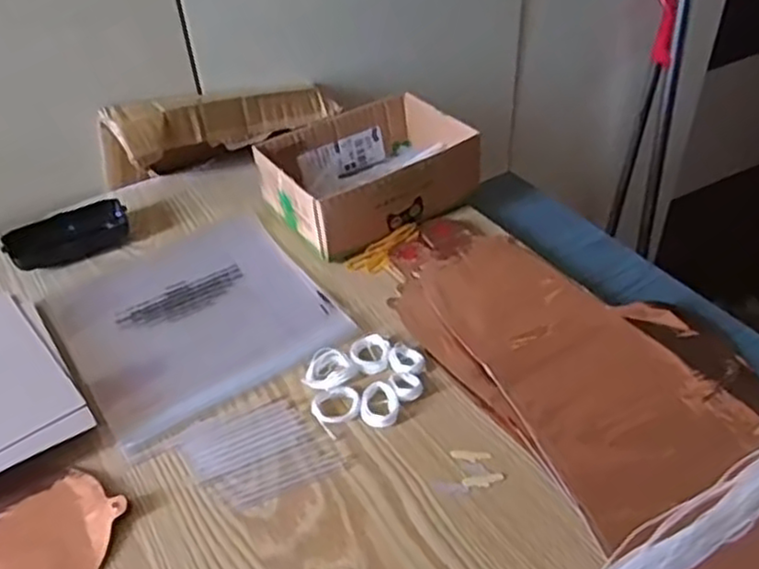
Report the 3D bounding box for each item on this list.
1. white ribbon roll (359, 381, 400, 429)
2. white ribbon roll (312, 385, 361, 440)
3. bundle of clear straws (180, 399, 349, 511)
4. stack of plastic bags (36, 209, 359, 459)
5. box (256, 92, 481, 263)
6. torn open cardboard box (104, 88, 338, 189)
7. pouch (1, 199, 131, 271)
[{"bbox_3d":[0.000,0.087,0.519,0.028,0.007,0.035,-3,42,0],"label":"white ribbon roll"},{"bbox_3d":[-0.030,0.089,0.518,0.035,0.006,0.038,-2,42,1],"label":"white ribbon roll"},{"bbox_3d":[-0.082,0.115,0.497,0.091,0.004,0.075,-21,45,-19],"label":"bundle of clear straws"},{"bbox_3d":[-0.155,0.027,0.599,0.199,0.011,0.201,-26,47,-24],"label":"stack of plastic bags"},{"bbox_3d":[-0.012,-0.109,0.685,0.178,0.068,0.138,-25,47,-22],"label":"box"},{"bbox_3d":[-0.163,-0.171,0.754,0.251,0.079,0.061,-25,47,-23],"label":"torn open cardboard box"},{"bbox_3d":[-0.293,-0.049,0.671,0.107,0.026,0.052,-25,47,-22],"label":"pouch"}]

